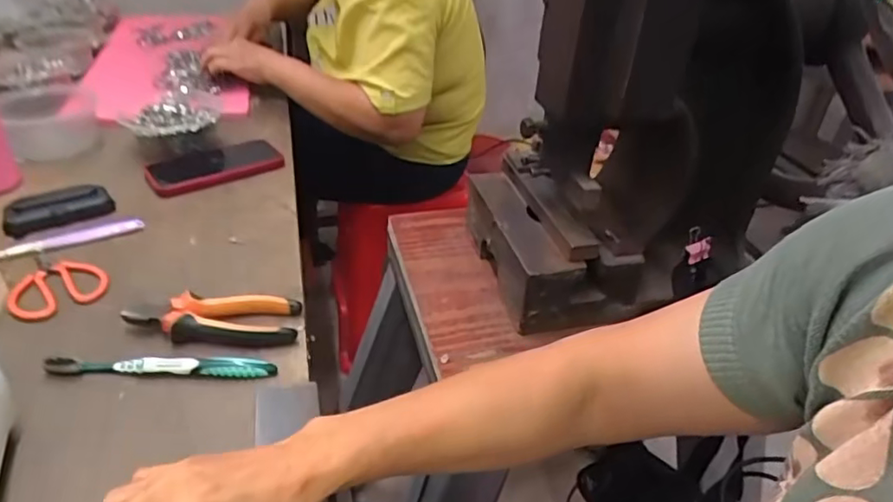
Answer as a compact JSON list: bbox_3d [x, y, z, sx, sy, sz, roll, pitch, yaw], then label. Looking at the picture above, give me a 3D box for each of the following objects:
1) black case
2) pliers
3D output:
[{"bbox_3d":[-0.445,-0.051,0.673,0.107,0.018,0.052,-22,42,-31],"label":"black case"},{"bbox_3d":[-0.212,0.062,0.540,0.148,0.025,0.054,3,35,0],"label":"pliers"}]

